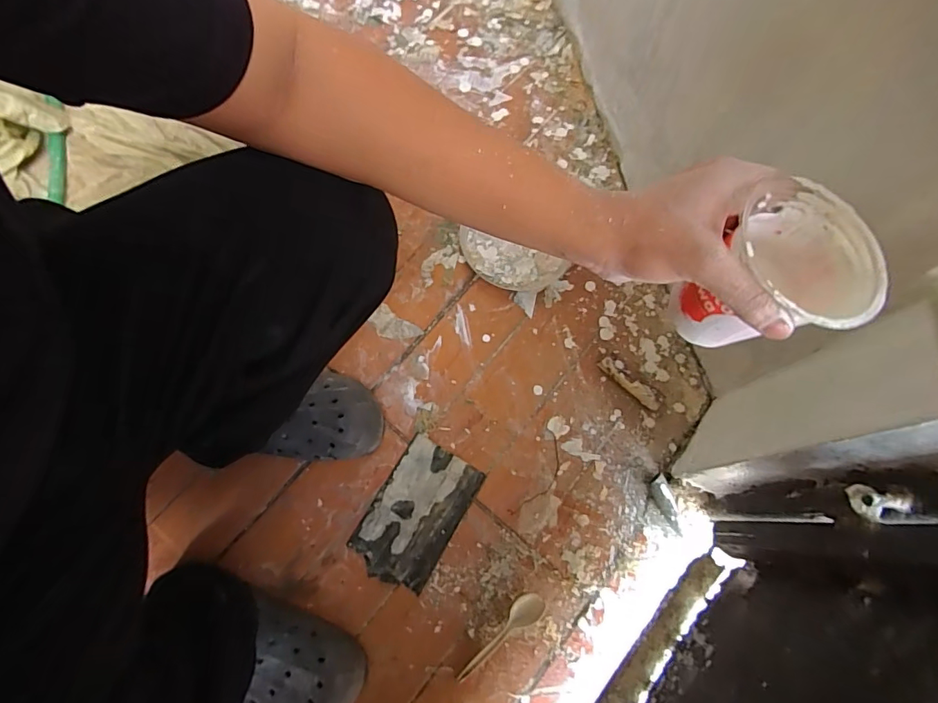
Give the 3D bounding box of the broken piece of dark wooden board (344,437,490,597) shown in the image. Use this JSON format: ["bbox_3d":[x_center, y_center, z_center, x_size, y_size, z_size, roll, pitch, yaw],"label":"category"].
[{"bbox_3d":[-0.070,0.216,0.639,0.110,0.004,0.178,30,74,8],"label":"broken piece of dark wooden board"}]

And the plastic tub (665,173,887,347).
[{"bbox_3d":[0.200,-0.044,0.315,0.086,0.096,0.085,0,73,-1],"label":"plastic tub"}]

